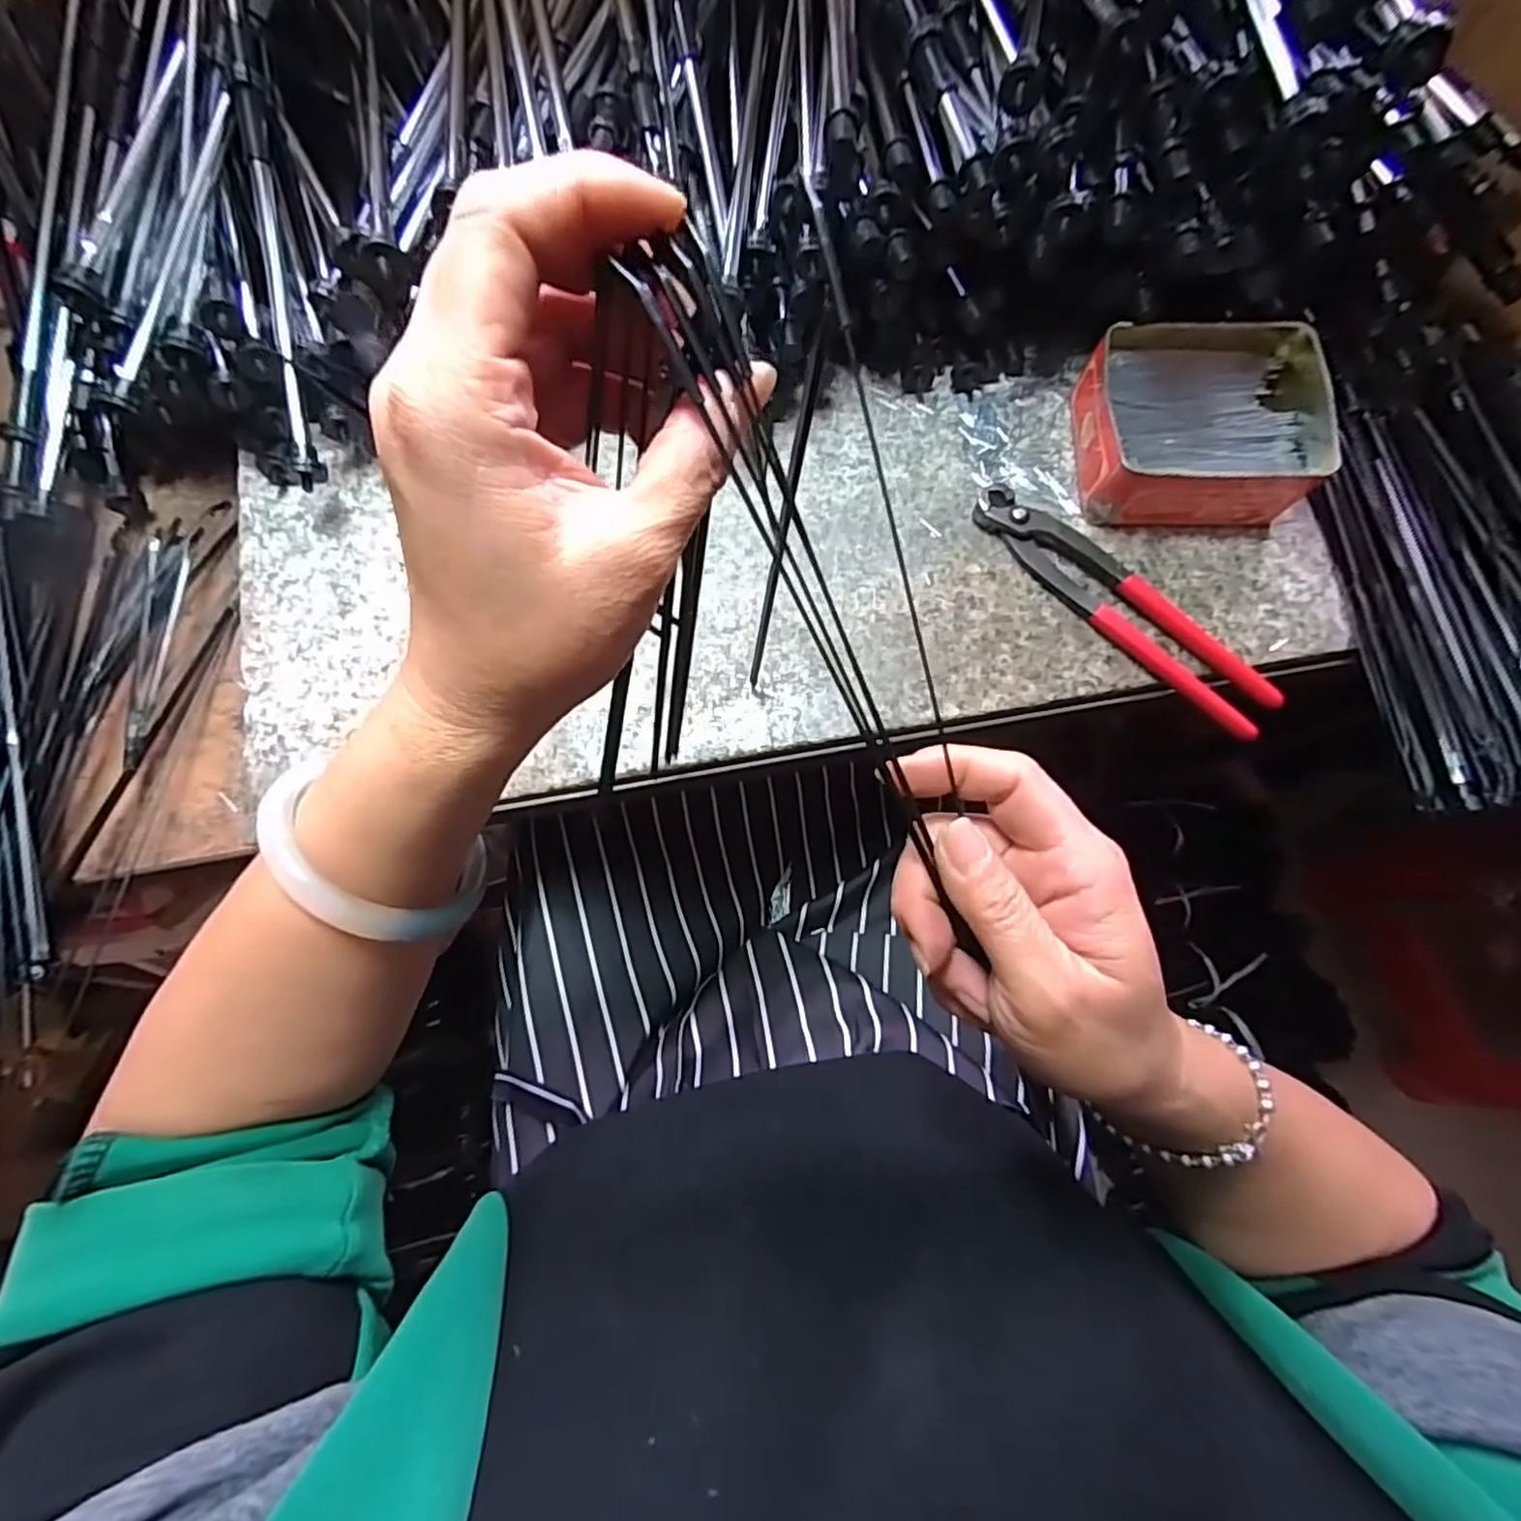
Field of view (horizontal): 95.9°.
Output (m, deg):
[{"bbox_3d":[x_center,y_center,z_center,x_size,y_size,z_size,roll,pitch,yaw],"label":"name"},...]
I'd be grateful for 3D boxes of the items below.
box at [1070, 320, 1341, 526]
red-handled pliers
[{"bbox_3d":[0.248,-0.192,0.390,0.128,0.043,0.103,0,77,-1],"label":"box"},{"bbox_3d":[0.206,-0.092,0.386,0.045,0.020,0.191,-42,82,-9],"label":"red-handled pliers"}]

